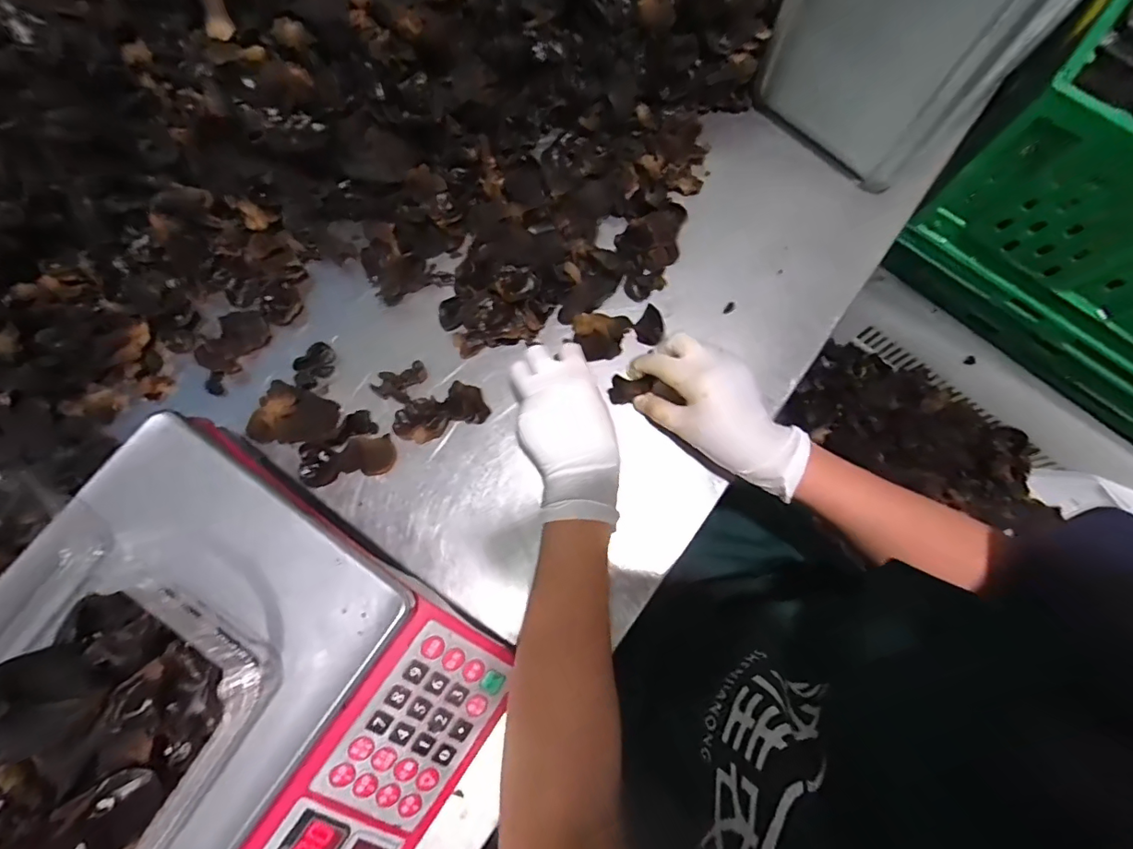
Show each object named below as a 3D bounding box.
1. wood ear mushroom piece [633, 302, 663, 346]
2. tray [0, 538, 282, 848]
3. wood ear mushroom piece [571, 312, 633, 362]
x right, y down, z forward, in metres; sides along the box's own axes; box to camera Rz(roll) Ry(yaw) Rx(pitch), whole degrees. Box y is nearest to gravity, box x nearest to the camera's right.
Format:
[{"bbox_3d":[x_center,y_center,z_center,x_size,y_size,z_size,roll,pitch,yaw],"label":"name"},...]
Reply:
[{"bbox_3d":[0.080,-0.093,0.481,0.027,0.013,0.040,32,78,7],"label":"wood ear mushroom piece"},{"bbox_3d":[-0.273,0.169,0.264,0.151,0.091,0.164,29,77,7],"label":"tray"},{"bbox_3d":[0.030,-0.084,0.475,0.051,0.015,0.044,12,76,3],"label":"wood ear mushroom piece"}]

